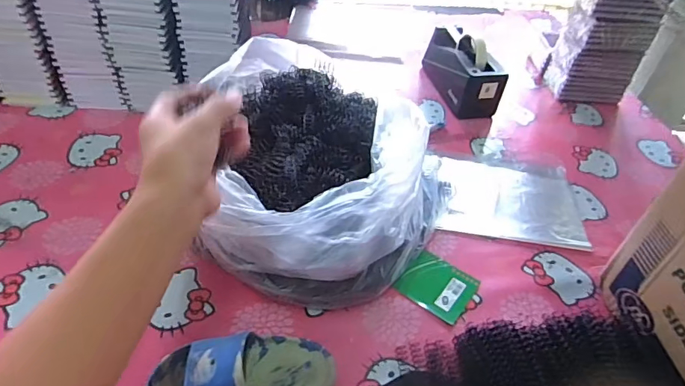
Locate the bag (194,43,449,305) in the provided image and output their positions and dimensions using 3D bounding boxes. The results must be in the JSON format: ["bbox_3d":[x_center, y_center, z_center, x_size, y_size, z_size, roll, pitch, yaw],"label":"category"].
[{"bbox_3d":[-0.029,-0.034,0.571,0.298,0.155,0.313,21,47,14],"label":"bag"}]

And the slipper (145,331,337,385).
[{"bbox_3d":[-0.097,0.173,0.442,0.179,0.052,0.083,-8,47,-15],"label":"slipper"}]

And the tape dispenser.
[{"bbox_3d":[0.228,-0.243,0.875,0.075,0.101,0.213,-6,47,-13],"label":"tape dispenser"}]

